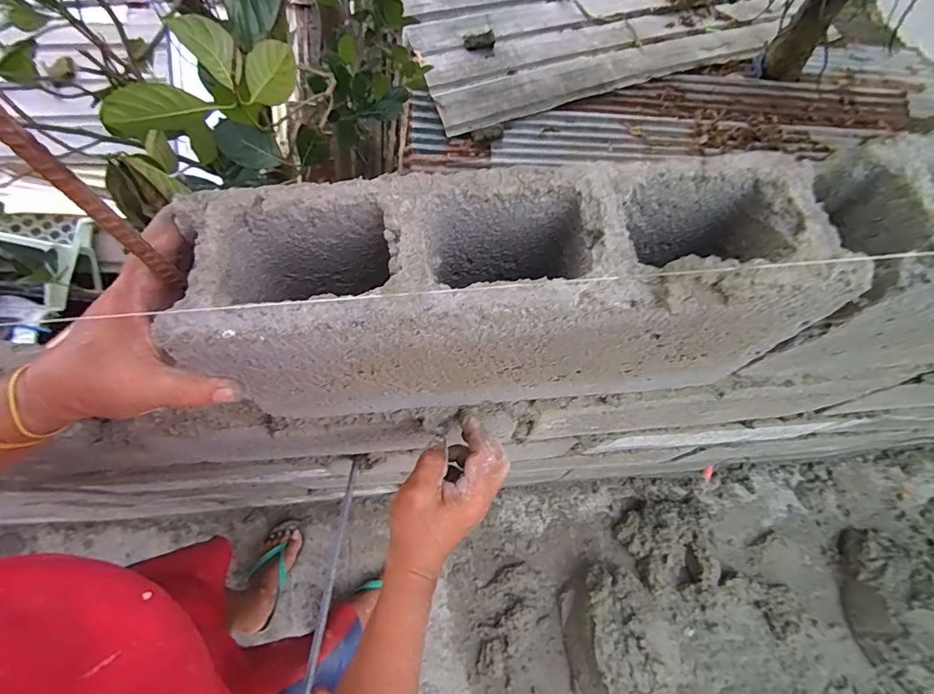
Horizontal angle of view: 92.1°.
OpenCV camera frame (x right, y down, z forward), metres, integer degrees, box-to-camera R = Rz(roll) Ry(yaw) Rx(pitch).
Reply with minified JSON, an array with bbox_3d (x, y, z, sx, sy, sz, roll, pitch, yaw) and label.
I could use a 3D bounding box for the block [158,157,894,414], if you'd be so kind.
[{"bbox_3d":[0.024,-0.028,0.326,0.365,0.186,0.088,-4,69,-2],"label":"block"}]

